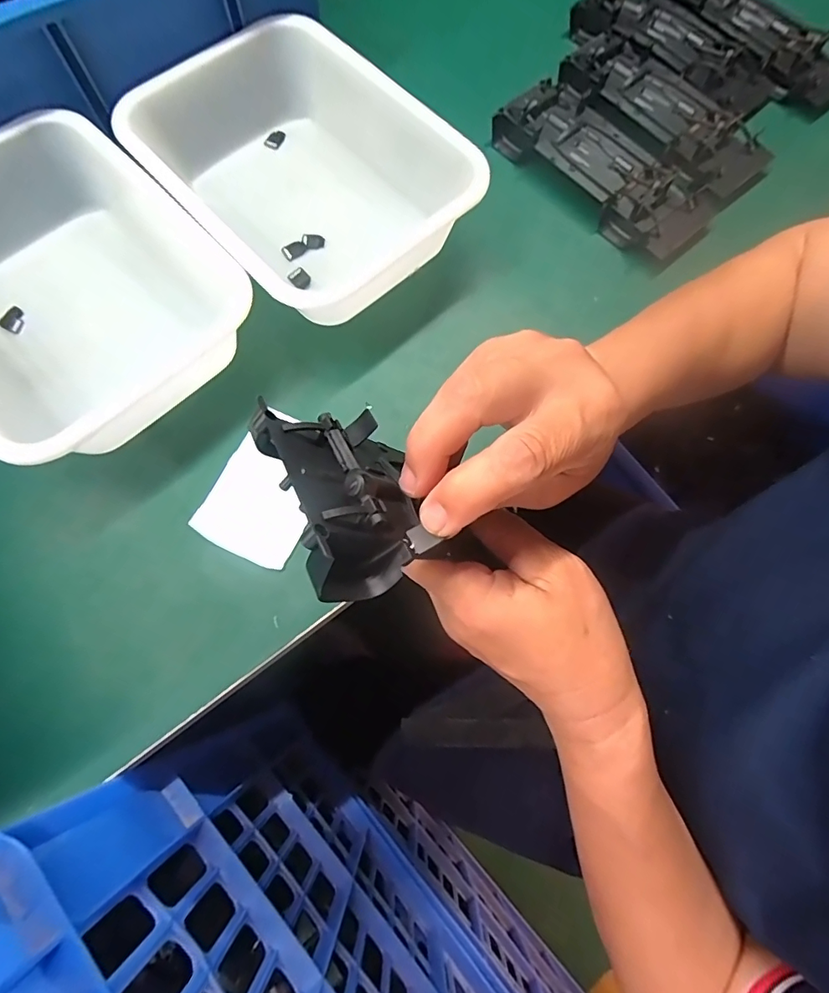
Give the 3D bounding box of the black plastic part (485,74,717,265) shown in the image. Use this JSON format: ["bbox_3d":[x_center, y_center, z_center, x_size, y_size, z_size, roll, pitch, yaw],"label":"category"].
[{"bbox_3d":[0.163,-0.282,0.409,0.088,0.030,0.194,-41,77,-12],"label":"black plastic part"}]

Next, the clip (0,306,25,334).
[{"bbox_3d":[-0.307,-0.136,0.368,0.019,0.004,0.019,27,74,8],"label":"clip"}]

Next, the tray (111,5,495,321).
[{"bbox_3d":[-0.089,-0.249,0.374,0.177,0.065,0.253,-42,77,-12],"label":"tray"}]

